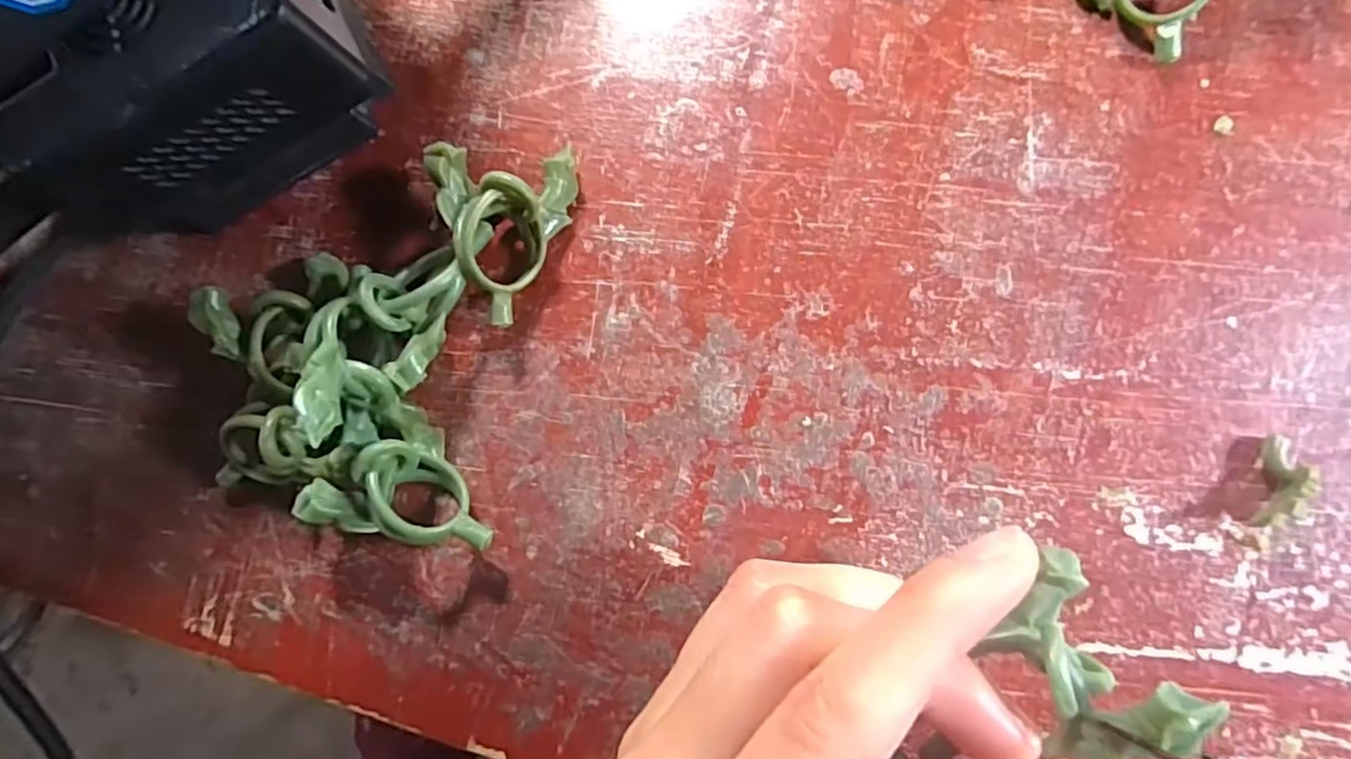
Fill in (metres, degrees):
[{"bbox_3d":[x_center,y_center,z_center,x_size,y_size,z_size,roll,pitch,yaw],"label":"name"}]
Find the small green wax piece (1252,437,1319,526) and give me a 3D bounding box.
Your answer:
[{"bbox_3d":[0.134,0.023,0.150,0.007,0.012,0.020,4,86,9],"label":"small green wax piece"}]

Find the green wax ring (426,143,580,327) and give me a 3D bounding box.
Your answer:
[{"bbox_3d":[-0.041,-0.037,0.176,0.030,0.021,0.043,-5,85,8],"label":"green wax ring"}]

